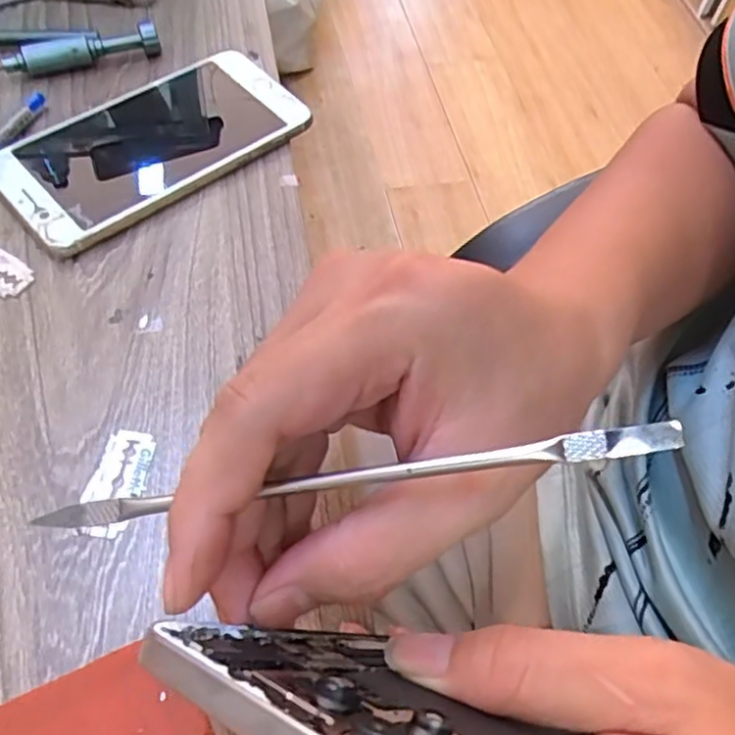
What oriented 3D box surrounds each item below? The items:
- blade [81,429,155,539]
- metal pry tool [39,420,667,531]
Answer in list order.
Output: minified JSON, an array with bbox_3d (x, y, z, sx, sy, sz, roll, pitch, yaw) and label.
[{"bbox_3d":[-0.096,0.043,0.260,0.019,0.004,0.042,12,57,3],"label":"blade"},{"bbox_3d":[-0.007,0.029,0.173,0.165,0.005,0.006,-9,57,9],"label":"metal pry tool"}]

